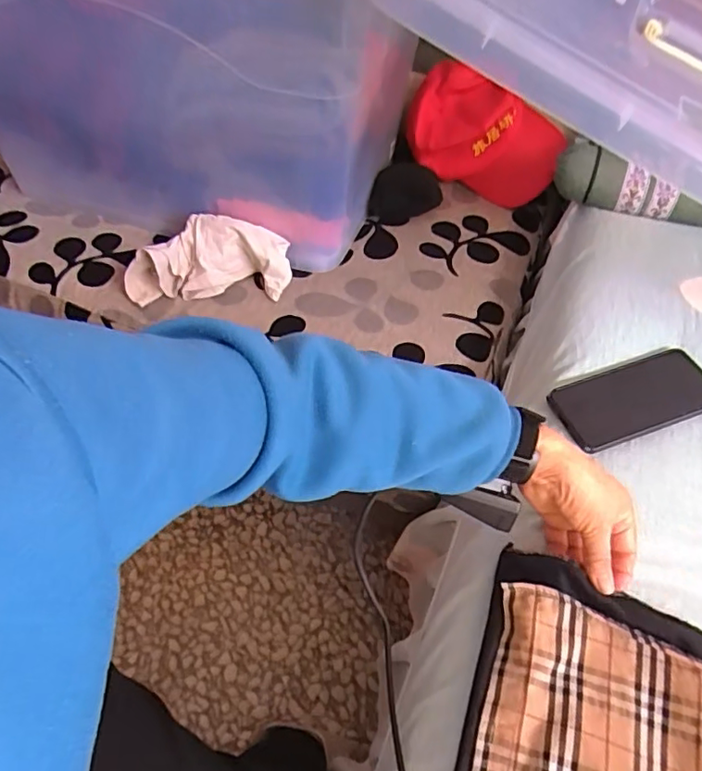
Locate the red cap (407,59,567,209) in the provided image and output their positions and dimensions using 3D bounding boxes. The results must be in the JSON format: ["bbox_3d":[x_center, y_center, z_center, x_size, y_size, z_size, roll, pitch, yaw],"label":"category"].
[{"bbox_3d":[0.209,-0.404,0.907,0.260,0.147,0.109,25,55,13],"label":"red cap"}]

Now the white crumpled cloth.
[{"bbox_3d":[-0.190,-0.168,0.755,0.211,0.075,0.096,-4,54,-5],"label":"white crumpled cloth"}]

